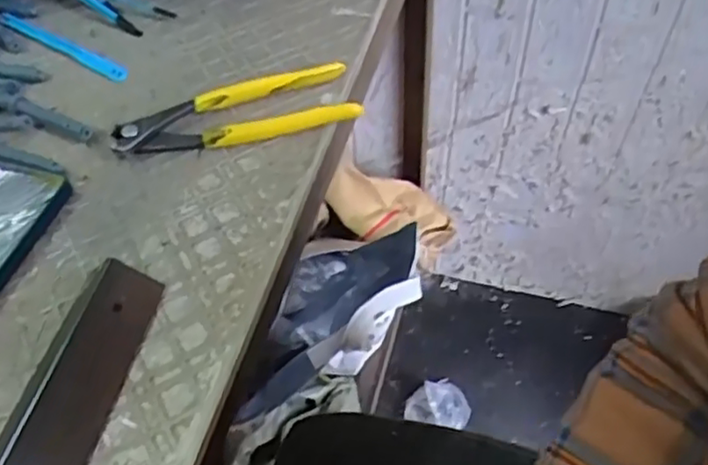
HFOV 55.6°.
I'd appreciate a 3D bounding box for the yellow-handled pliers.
[{"bbox_3d":[-0.079,-0.080,0.454,0.161,0.021,0.048,-14,53,-9],"label":"yellow-handled pliers"}]

